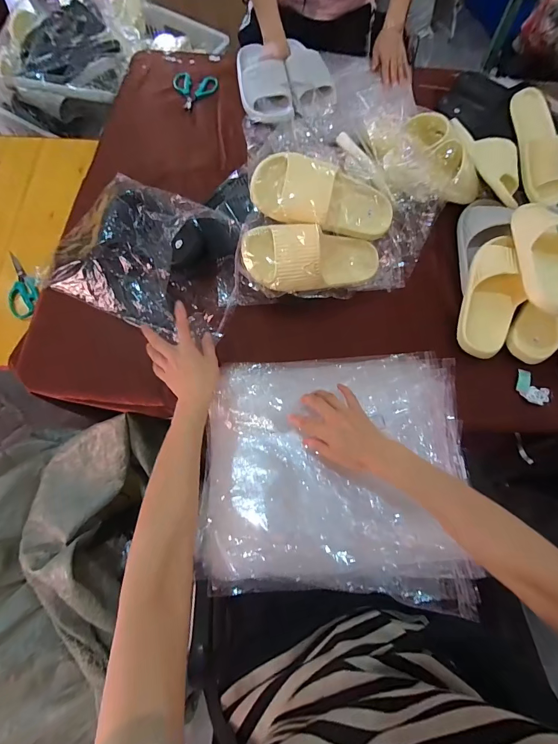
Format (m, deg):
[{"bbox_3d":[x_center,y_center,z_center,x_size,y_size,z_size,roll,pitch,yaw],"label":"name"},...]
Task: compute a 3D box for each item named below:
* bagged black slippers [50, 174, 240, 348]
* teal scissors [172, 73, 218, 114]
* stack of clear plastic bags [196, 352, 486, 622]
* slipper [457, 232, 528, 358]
[{"bbox_3d":[-0.232,-0.200,0.598,0.312,0.113,0.215,22,71,5],"label":"bagged black slippers"},{"bbox_3d":[-0.200,-0.709,0.847,0.106,0.010,0.134,-21,73,-9],"label":"teal scissors"},{"bbox_3d":[0.089,0.142,0.527,0.400,0.049,0.353,-2,66,2],"label":"stack of clear plastic bags"},{"bbox_3d":[0.394,-0.142,0.610,0.100,0.069,0.238,14,84,3],"label":"slipper"}]

